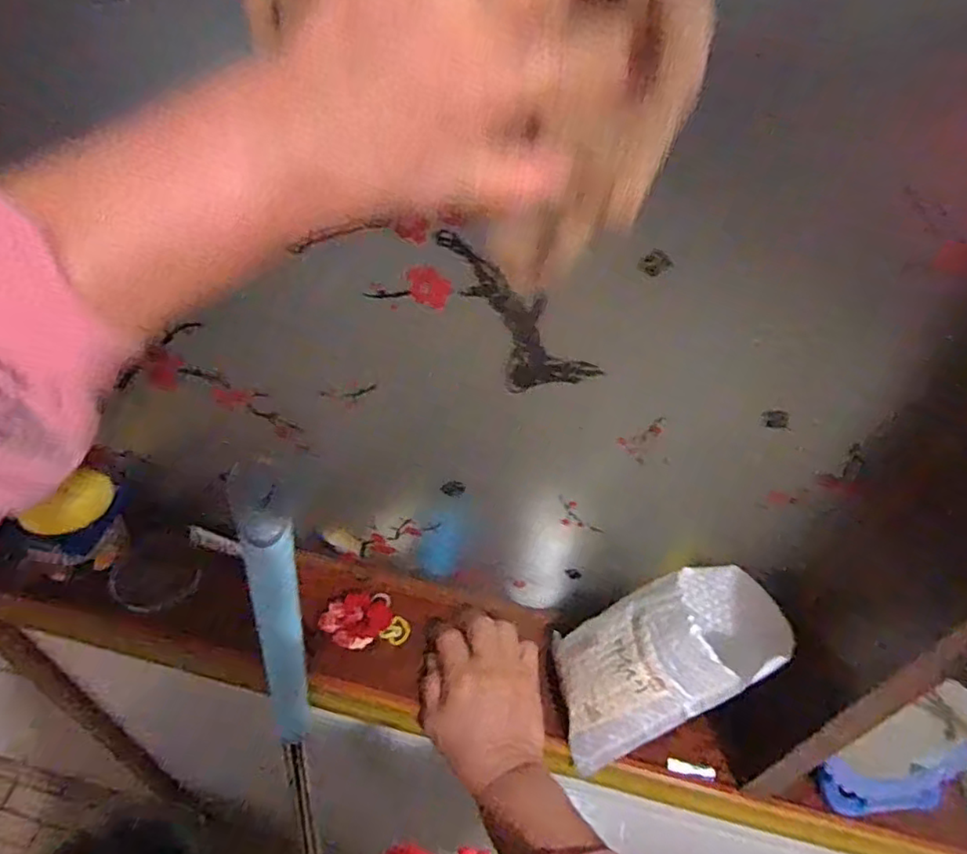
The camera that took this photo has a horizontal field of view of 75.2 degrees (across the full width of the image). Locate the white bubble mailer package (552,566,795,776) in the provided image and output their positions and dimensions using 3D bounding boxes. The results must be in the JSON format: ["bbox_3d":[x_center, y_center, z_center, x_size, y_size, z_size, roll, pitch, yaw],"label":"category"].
[{"bbox_3d":[0.143,0.195,0.530,0.069,0.204,0.111,18,39,-42],"label":"white bubble mailer package"}]

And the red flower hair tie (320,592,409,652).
[{"bbox_3d":[-0.115,0.189,0.612,0.078,0.015,0.051,-6,48,-13],"label":"red flower hair tie"}]

